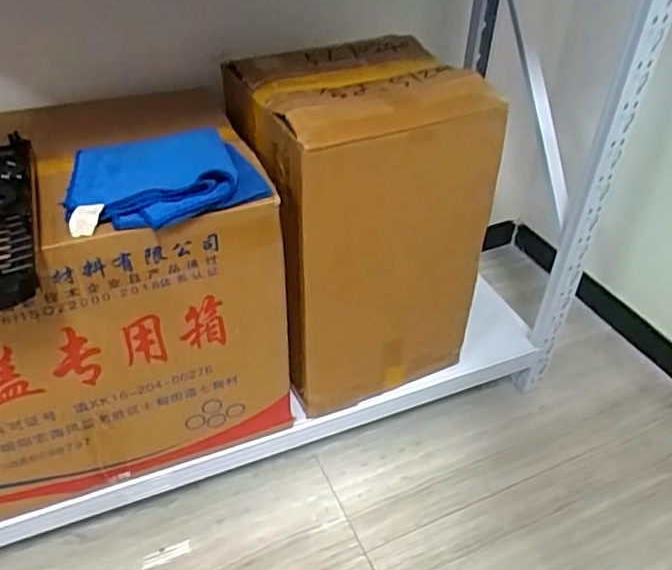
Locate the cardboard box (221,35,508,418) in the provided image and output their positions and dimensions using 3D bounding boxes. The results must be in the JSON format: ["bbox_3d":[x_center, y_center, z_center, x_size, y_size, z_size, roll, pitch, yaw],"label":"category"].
[{"bbox_3d":[0.035,-0.088,1.057,0.330,0.550,0.284,-14,42,-17],"label":"cardboard box"}]

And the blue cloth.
[{"bbox_3d":[-0.226,-0.141,0.801,0.241,0.060,0.202,-10,41,-14],"label":"blue cloth"}]

